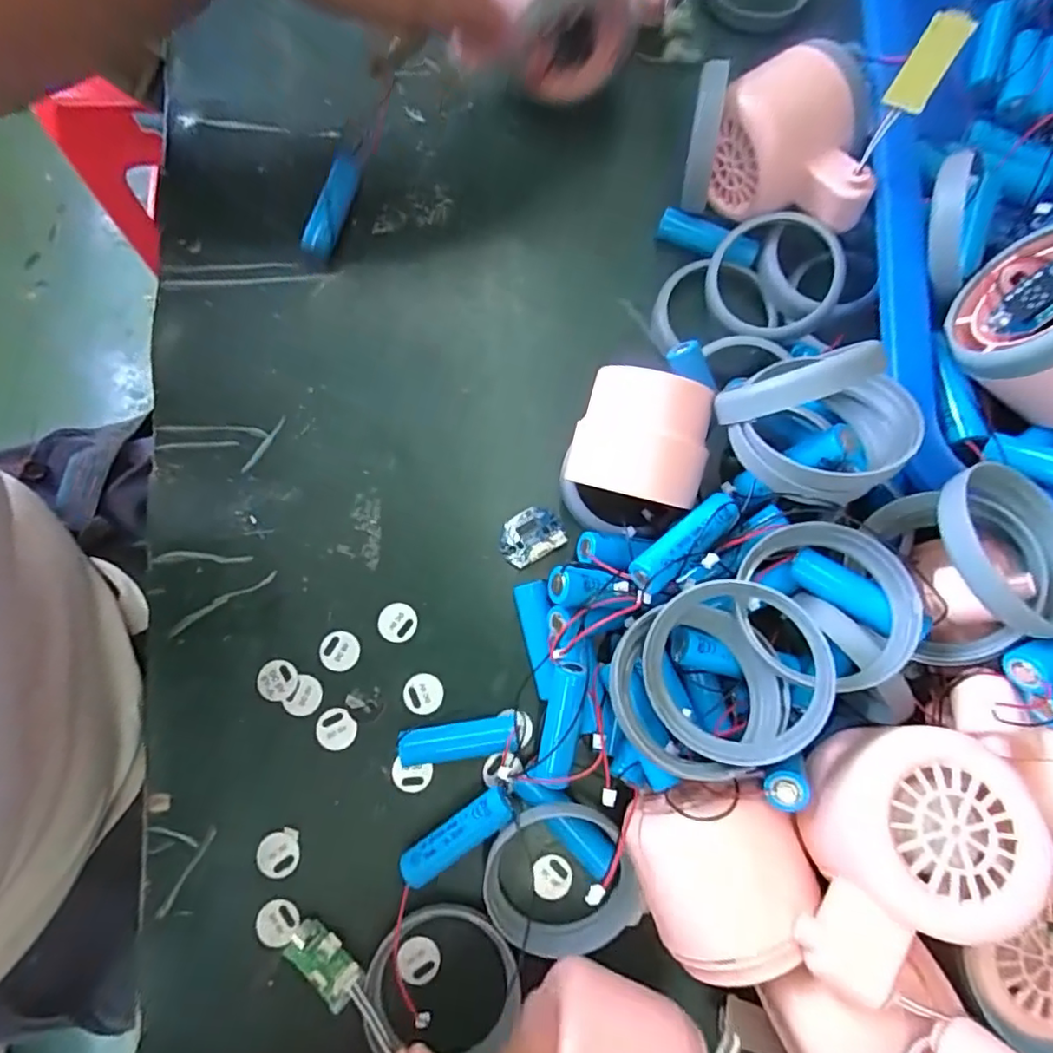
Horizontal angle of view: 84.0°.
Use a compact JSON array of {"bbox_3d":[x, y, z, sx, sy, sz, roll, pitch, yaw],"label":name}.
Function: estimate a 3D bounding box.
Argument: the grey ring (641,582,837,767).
[{"bbox_3d":[0.069,0.048,0.196,0.060,0.008,0.058,-3,84,28],"label":"grey ring"}]

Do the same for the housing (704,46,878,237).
[{"bbox_3d":[0.117,-0.166,0.259,0.057,0.047,0.083,-40,82,-7],"label":"housing"}]

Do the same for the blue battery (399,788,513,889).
[{"bbox_3d":[-0.028,0.122,0.232,0.048,0.016,0.014,-35,81,-6],"label":"blue battery"}]

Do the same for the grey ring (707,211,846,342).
[{"bbox_3d":[0.110,-0.113,0.265,0.057,0.016,0.057,-3,81,18],"label":"grey ring"}]

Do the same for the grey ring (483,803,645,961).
[{"bbox_3d":[0.013,0.139,0.229,0.057,0.020,0.060,0,79,0],"label":"grey ring"}]

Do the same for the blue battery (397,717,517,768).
[{"bbox_3d":[-0.028,0.089,0.243,0.048,0.014,0.015,-6,79,-1],"label":"blue battery"}]

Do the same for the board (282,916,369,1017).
[{"bbox_3d":[-0.077,0.165,0.221,0.031,0.004,0.016,31,42,22],"label":"board"}]

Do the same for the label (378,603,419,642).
[{"bbox_3d":[-0.056,0.042,0.256,0.017,0.004,0.017,1,81,-4],"label":"label"}]

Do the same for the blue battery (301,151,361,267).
[{"bbox_3d":[-0.091,-0.148,0.273,0.014,0.011,0.047,41,120,7],"label":"blue battery"}]

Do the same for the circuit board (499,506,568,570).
[{"bbox_3d":[0.002,0.004,0.261,0.028,0.008,0.022,-31,81,-6],"label":"circuit board"}]

